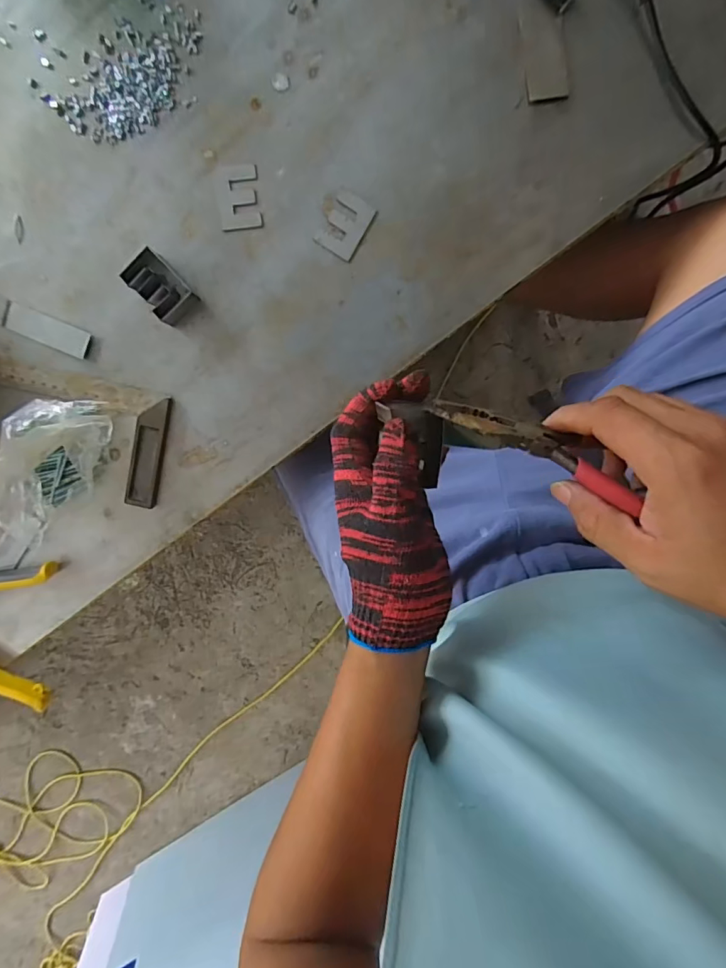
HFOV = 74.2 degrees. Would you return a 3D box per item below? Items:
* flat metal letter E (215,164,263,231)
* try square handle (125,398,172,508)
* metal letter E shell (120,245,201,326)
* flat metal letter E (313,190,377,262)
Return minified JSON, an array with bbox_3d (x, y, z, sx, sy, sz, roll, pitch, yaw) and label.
[{"bbox_3d":[-0.113,-0.262,0.438,0.037,0.004,0.054,-6,99,0],"label":"flat metal letter E"},{"bbox_3d":[-0.212,-0.031,0.470,0.029,0.009,0.106,13,98,-3],"label":"try square handle"},{"bbox_3d":[-0.184,-0.179,0.437,0.037,0.027,0.052,-40,97,5],"label":"metal letter E shell"},{"bbox_3d":[-0.015,-0.239,0.442,0.037,0.004,0.051,31,97,-5],"label":"flat metal letter E"}]

